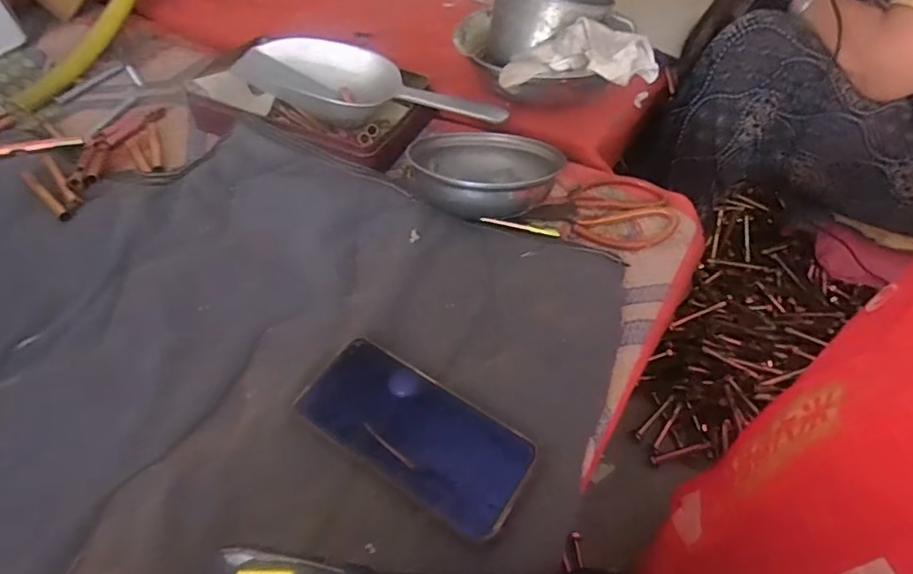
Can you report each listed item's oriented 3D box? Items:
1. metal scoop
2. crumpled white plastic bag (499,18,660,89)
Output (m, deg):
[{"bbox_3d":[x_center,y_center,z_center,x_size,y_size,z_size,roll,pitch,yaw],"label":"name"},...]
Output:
[{"bbox_3d":[-0.096,-0.222,0.623,0.308,0.048,0.084,15,52,12],"label":"metal scoop"},{"bbox_3d":[0.128,-0.231,0.562,0.167,0.045,0.066,-1,51,-3],"label":"crumpled white plastic bag"}]

